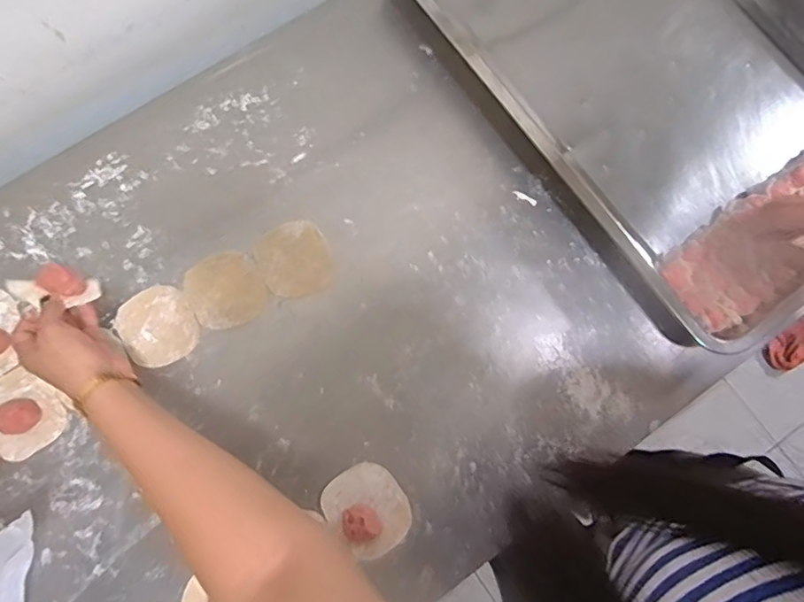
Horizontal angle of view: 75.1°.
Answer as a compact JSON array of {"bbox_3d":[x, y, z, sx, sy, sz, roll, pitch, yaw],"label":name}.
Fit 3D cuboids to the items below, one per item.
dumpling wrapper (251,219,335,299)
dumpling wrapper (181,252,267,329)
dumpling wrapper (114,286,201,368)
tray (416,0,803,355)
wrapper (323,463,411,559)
[{"bbox_3d":[-0.115,-0.044,0.559,0.074,0.004,0.080,-25,79,-6],"label":"dumpling wrapper"},{"bbox_3d":[-0.186,-0.011,0.550,0.077,0.004,0.079,-29,80,-7],"label":"dumpling wrapper"},{"bbox_3d":[-0.253,0.027,0.543,0.074,0.006,0.079,0,78,-1],"label":"dumpling wrapper"},{"bbox_3d":[0.280,-0.296,0.600,0.398,0.058,0.609,-35,81,-8],"label":"tray"},{"bbox_3d":[-0.032,0.200,0.501,0.070,0.024,0.082,-43,82,-9],"label":"wrapper"}]

